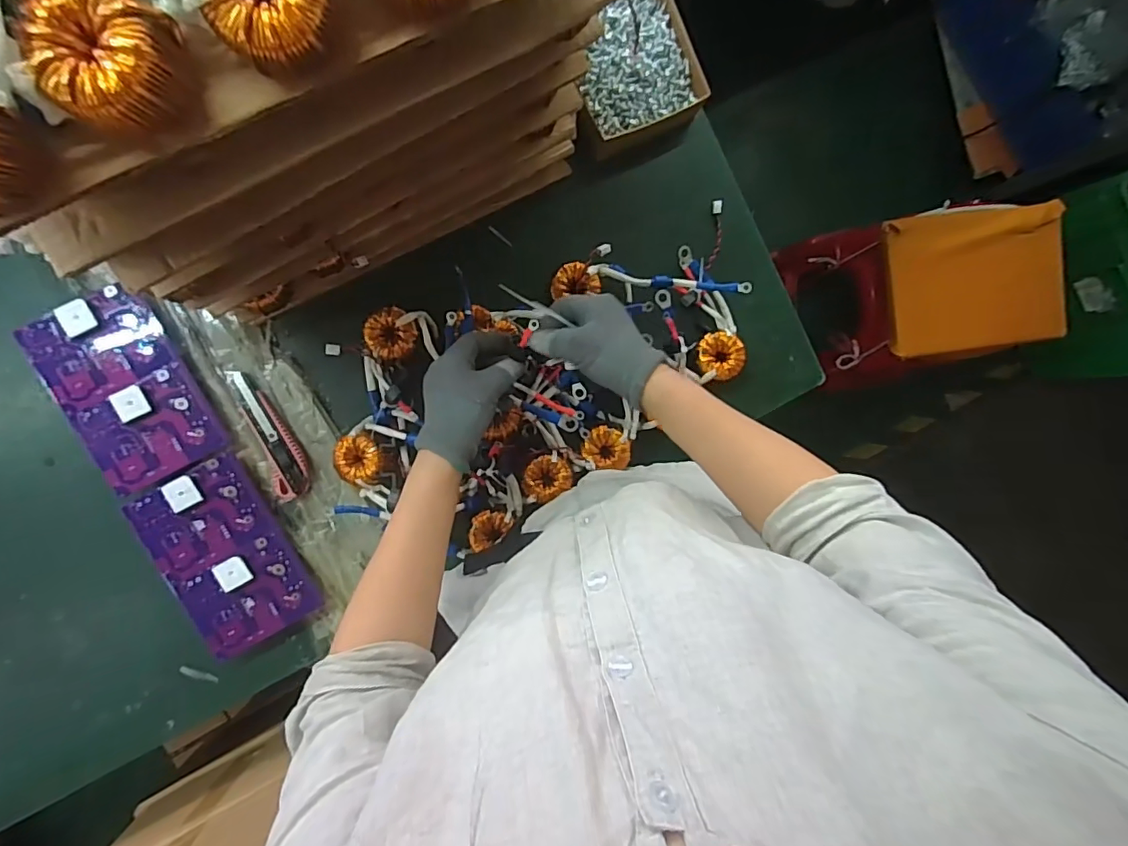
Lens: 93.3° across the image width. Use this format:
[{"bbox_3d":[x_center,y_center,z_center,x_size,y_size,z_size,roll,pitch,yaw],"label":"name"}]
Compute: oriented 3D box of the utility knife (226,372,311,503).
[{"bbox_3d":[-0.327,0.013,0.598,0.041,0.021,0.152,-19,96,-5],"label":"utility knife"}]

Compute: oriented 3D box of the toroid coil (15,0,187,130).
[{"bbox_3d":[-0.212,-0.168,0.247,0.055,0.031,0.056,0,93,-7],"label":"toroid coil"}]

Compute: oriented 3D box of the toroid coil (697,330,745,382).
[{"bbox_3d":[0.188,-0.080,0.639,0.052,0.022,0.056,0,93,-7],"label":"toroid coil"}]

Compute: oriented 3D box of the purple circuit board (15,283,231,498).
[{"bbox_3d":[-0.462,-0.034,0.562,0.124,0.018,0.197,-27,97,-9],"label":"purple circuit board"}]

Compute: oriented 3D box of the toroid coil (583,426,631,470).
[{"bbox_3d":[0.051,0.029,0.628,0.053,0.019,0.050,0,93,-7],"label":"toroid coil"}]

